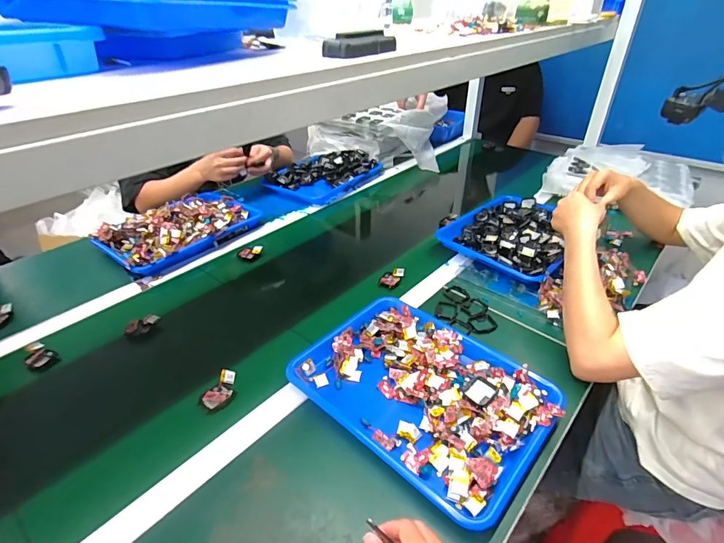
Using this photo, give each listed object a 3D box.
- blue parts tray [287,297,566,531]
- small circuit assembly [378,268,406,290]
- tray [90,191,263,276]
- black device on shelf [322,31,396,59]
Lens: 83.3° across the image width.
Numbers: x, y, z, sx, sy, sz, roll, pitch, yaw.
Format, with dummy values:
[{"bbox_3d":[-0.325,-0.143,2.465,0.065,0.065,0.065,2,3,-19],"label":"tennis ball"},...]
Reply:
[{"bbox_3d":[0.090,0.163,0.589,0.331,0.033,0.249,26,43,35],"label":"blue parts tray"},{"bbox_3d":[0.060,0.012,0.826,0.039,0.022,0.049,18,39,27],"label":"small circuit assembly"},{"bbox_3d":[-0.425,-0.105,0.958,0.232,0.053,0.339,20,40,29],"label":"tray"},{"bbox_3d":[-0.001,-0.297,0.531,0.044,0.025,0.100,23,41,31],"label":"black device on shelf"}]

